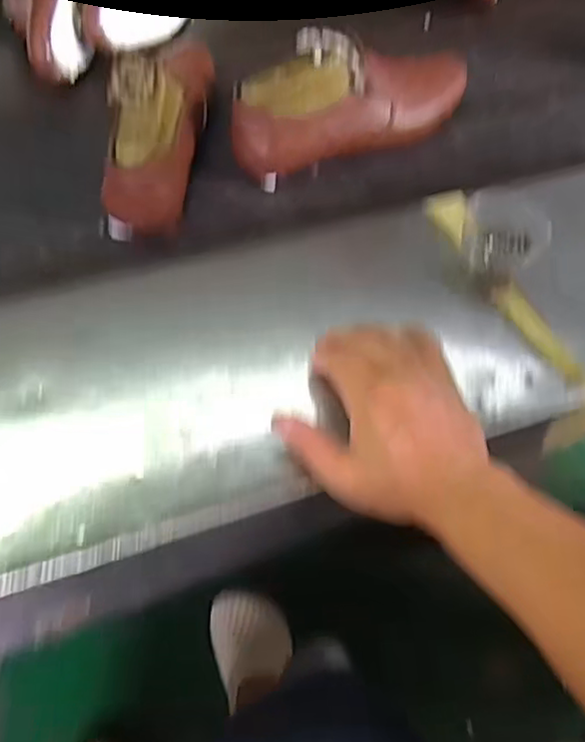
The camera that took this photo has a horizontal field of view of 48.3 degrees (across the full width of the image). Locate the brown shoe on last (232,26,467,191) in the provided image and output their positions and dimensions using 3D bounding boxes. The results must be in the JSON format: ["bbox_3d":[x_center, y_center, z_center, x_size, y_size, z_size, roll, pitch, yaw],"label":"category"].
[{"bbox_3d":[0.070,-0.276,0.650,0.283,0.098,0.081,-28,59,-20],"label":"brown shoe on last"}]

